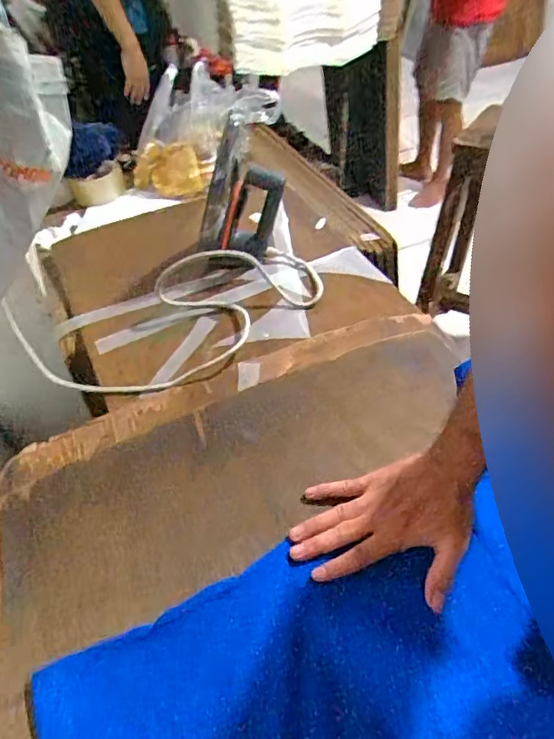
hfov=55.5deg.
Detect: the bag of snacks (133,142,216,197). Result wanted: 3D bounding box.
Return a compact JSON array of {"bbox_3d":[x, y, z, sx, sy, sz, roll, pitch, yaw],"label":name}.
[{"bbox_3d":[-0.201,-0.397,1.040,0.138,0.066,0.118,17,50,19],"label":"bag of snacks"}]

